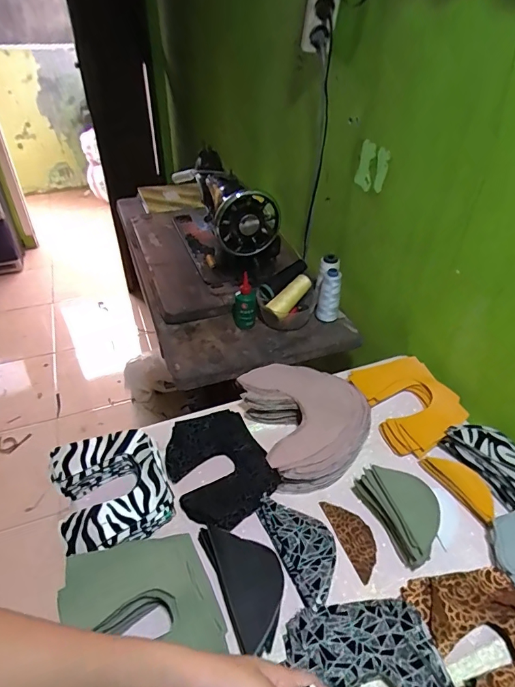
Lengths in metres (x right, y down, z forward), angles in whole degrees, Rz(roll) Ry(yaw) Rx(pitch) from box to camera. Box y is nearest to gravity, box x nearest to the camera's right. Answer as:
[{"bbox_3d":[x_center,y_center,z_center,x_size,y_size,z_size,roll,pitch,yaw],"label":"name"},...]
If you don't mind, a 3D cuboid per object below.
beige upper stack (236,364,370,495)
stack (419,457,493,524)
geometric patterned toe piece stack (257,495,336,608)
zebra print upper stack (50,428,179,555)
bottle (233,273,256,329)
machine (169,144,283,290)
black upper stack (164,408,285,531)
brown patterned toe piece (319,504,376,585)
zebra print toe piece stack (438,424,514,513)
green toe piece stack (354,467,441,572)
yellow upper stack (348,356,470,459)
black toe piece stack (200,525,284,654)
[{"bbox_3d":[0.086,0.116,0.655,0.183,0.072,0.183,-12,43,-16],"label":"beige upper stack"},{"bbox_3d":[0.284,0.193,0.596,0.043,0.019,0.111,-23,47,-26],"label":"stack"},{"bbox_3d":[0.059,0.251,0.535,0.073,0.021,0.135,-16,44,-20],"label":"geometric patterned toe piece stack"},{"bbox_3d":[-0.190,0.194,0.568,0.133,0.055,0.153,-18,45,-22],"label":"zebra print upper stack"},{"bbox_3d":[-0.025,-0.084,0.863,0.046,0.111,0.042,-1,41,-4],"label":"bottle"},{"bbox_3d":[-0.087,-0.313,1.037,0.167,0.223,0.377,-13,43,-17],"label":"machine"},{"bbox_3d":[-0.054,0.175,0.609,0.132,0.040,0.165,-19,45,-23],"label":"black upper stack"},{"bbox_3d":[0.126,0.250,0.555,0.046,0.005,0.105,-14,43,-18],"label":"brown patterned toe piece"},{"bbox_3d":[0.337,0.164,0.612,0.069,0.055,0.129,-16,44,-20],"label":"zebra print toe piece stack"},{"bbox_3d":[0.188,0.214,0.552,0.059,0.059,0.124,-11,42,-15],"label":"green toe piece stack"},{"bbox_3d":[0.249,0.095,0.700,0.137,0.039,0.168,-12,43,-16],"label":"yellow upper stack"},{"bbox_3d":[-0.010,0.270,0.494,0.070,0.016,0.144,-16,44,-20],"label":"black toe piece stack"}]

